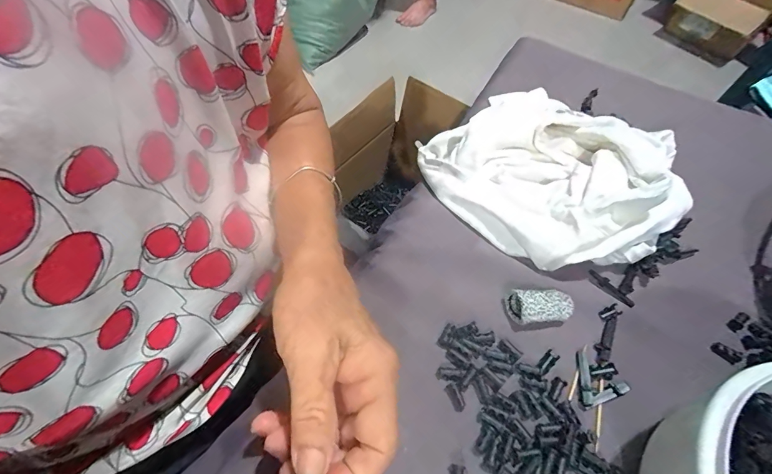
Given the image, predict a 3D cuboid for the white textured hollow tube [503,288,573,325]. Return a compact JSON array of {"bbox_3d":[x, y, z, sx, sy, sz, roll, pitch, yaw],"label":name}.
[{"bbox_3d":[0.114,0.051,0.271,0.045,0.015,0.026,-4,57,-7],"label":"white textured hollow tube"}]

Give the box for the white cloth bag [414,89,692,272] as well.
[{"bbox_3d":[0.150,-0.071,0.327,0.188,0.060,0.204,-33,65,-23],"label":"white cloth bag"}]

